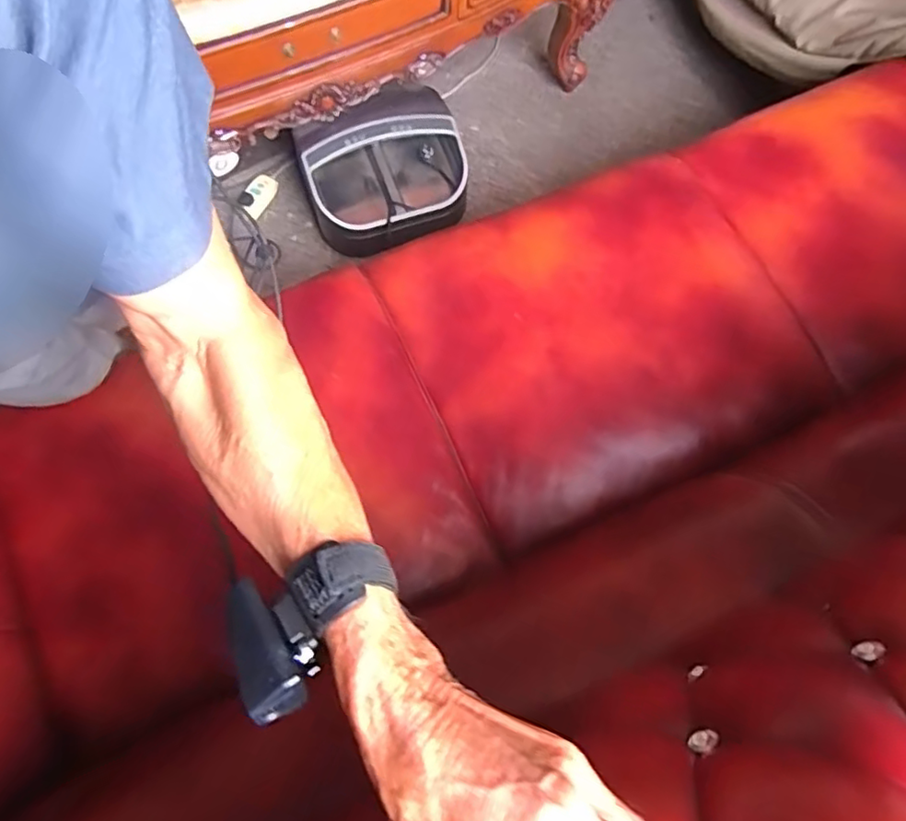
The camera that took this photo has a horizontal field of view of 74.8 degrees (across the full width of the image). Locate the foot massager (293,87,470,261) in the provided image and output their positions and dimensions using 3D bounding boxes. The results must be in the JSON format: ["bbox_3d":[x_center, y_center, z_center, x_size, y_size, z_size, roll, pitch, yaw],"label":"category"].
[{"bbox_3d":[-0.137,-0.521,1.350,0.362,0.184,0.316,-26,72,-10],"label":"foot massager"}]

